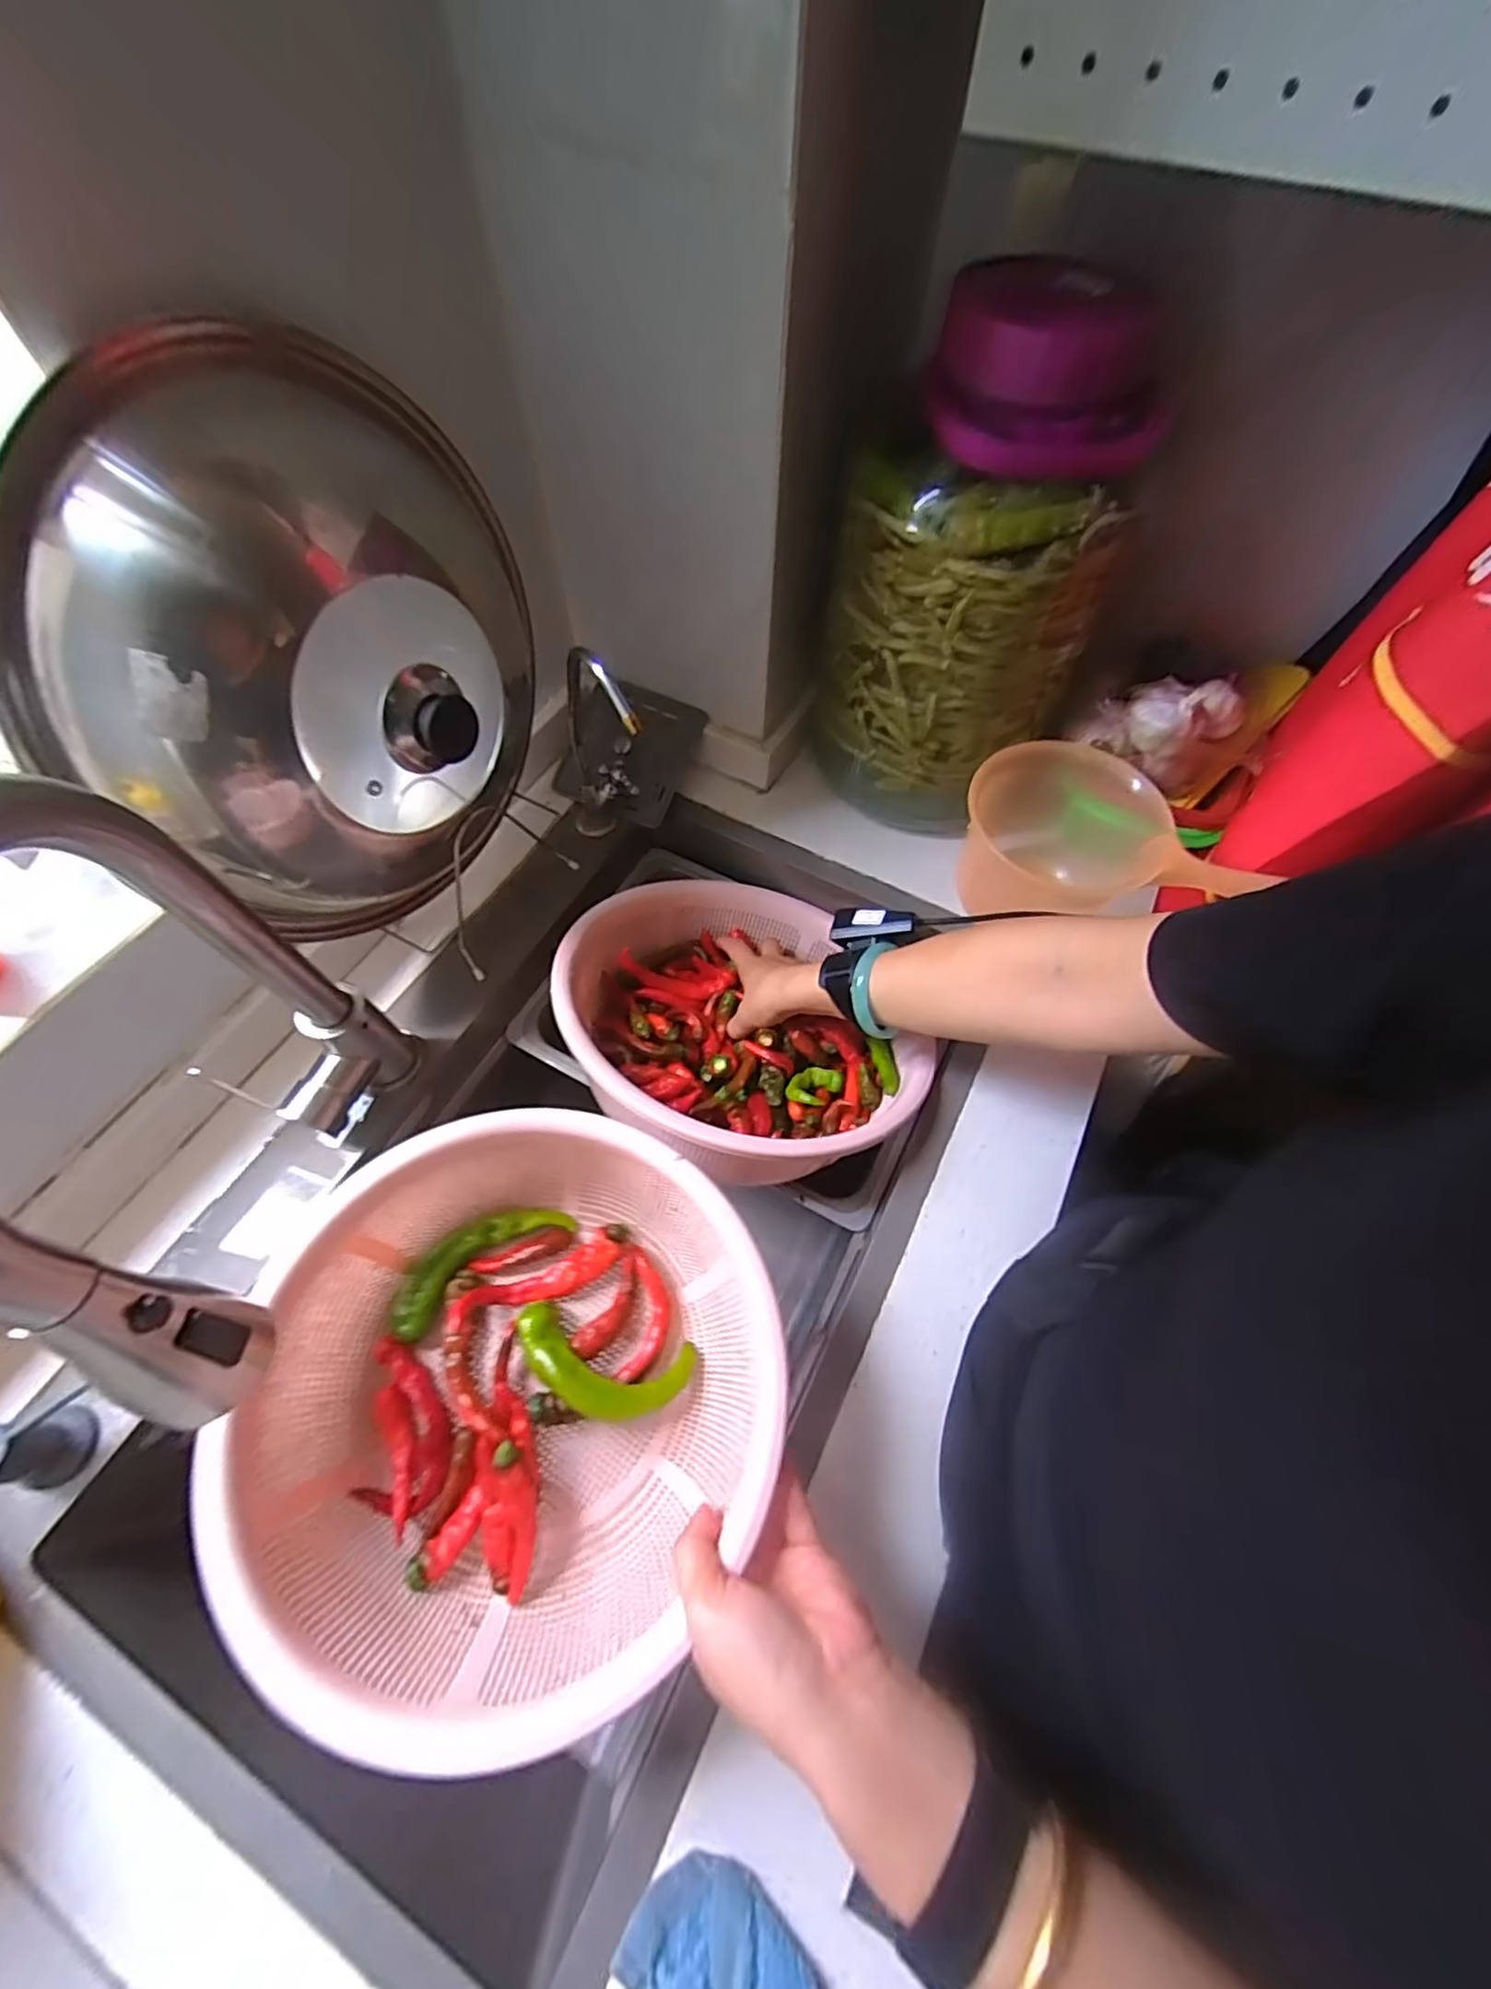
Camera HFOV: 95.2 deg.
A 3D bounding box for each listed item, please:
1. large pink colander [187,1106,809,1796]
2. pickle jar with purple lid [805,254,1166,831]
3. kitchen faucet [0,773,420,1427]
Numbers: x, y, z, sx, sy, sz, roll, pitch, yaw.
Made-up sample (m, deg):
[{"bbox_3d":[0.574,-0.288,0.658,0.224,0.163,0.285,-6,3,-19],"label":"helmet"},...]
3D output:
[{"bbox_3d":[-0.118,0.217,0.385,0.257,0.106,0.267,1,61,-2],"label":"large pink colander"},{"bbox_3d":[0.162,-0.305,0.529,0.144,0.333,0.162,-21,64,-13],"label":"pickle jar with purple lid"},{"bbox_3d":[-0.267,0.065,0.331,0.065,0.325,0.242,-9,62,-7],"label":"kitchen faucet"}]

